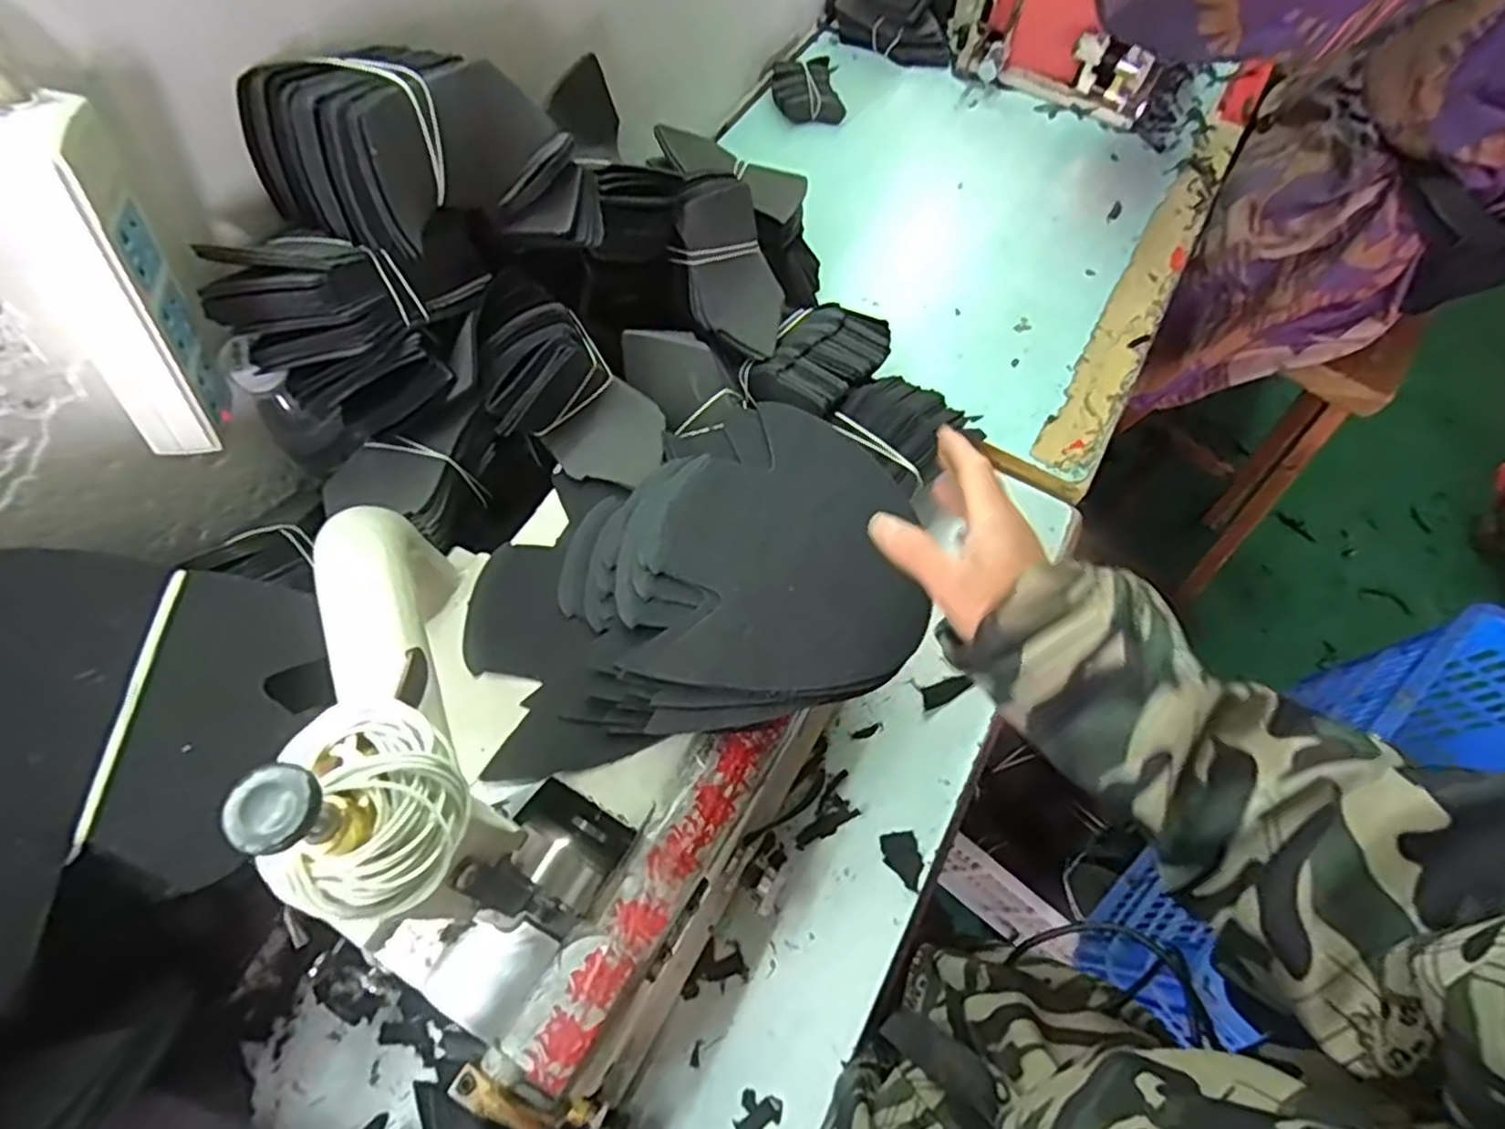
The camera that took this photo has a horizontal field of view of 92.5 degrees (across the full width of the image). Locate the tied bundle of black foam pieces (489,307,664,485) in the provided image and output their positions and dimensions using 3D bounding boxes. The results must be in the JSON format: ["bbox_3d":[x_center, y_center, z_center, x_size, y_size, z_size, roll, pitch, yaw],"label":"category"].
[{"bbox_3d":[-0.118,-0.110,0.485,0.134,0.057,0.101,37,69,13],"label":"tied bundle of black foam pieces"}]

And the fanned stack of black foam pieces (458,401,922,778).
[{"bbox_3d":[-0.040,0.004,0.444,0.267,0.056,0.198,-10,67,-8],"label":"fanned stack of black foam pieces"}]

